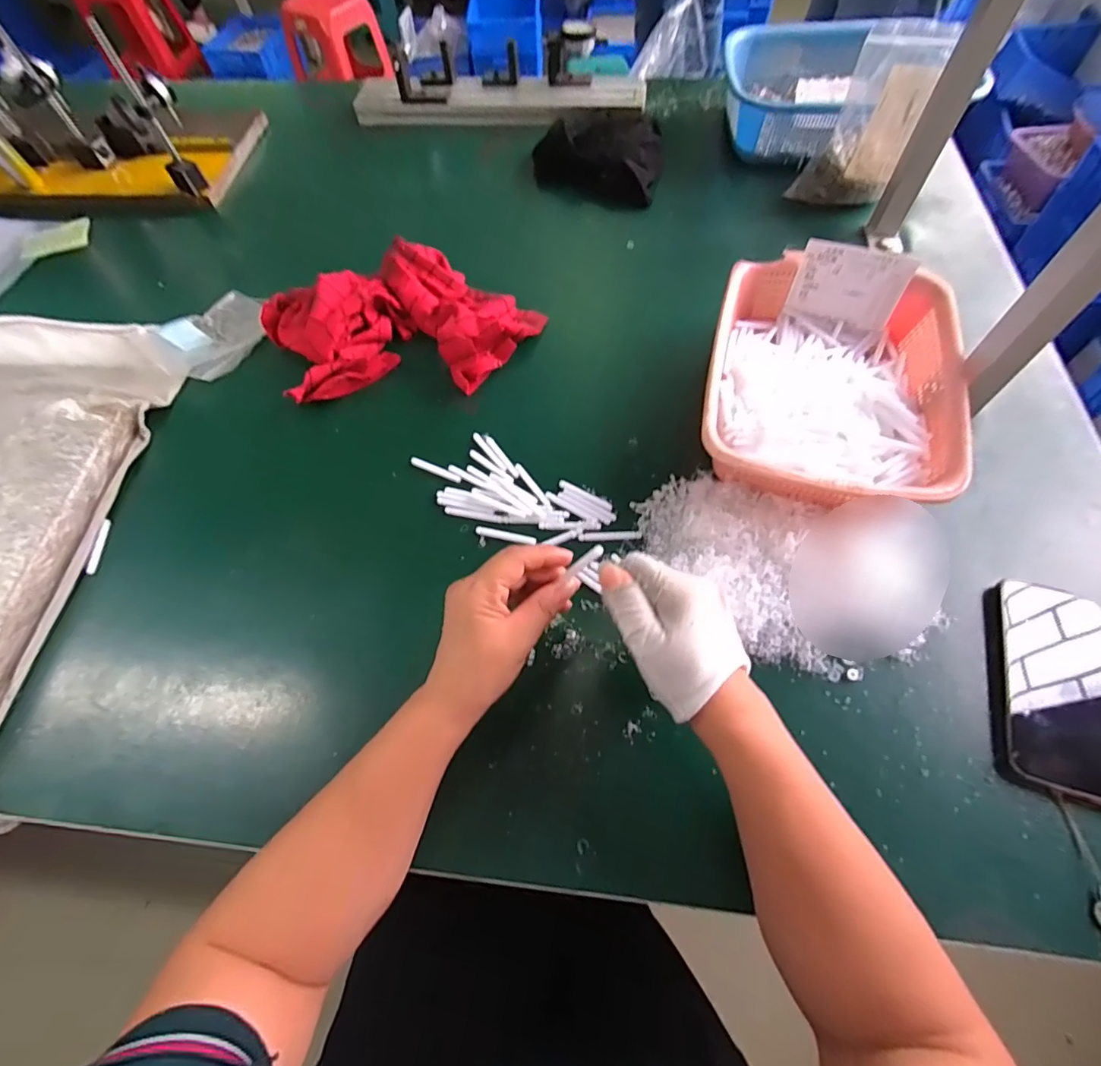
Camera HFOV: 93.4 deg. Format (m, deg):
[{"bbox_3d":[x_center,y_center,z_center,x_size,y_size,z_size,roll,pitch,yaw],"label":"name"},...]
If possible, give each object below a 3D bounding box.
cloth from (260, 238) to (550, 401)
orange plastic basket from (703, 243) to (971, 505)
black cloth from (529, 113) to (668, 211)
[{"bbox_3d":[-0.169,-0.243,0.608,0.311,0.053,0.205,-20,62,-8],"label":"cloth"},{"bbox_3d":[0.266,-0.146,0.511,0.217,0.081,0.287,13,63,10],"label":"orange plastic basket"},{"bbox_3d":[0.066,-0.555,0.765,0.195,0.045,0.134,15,63,11],"label":"black cloth"}]

